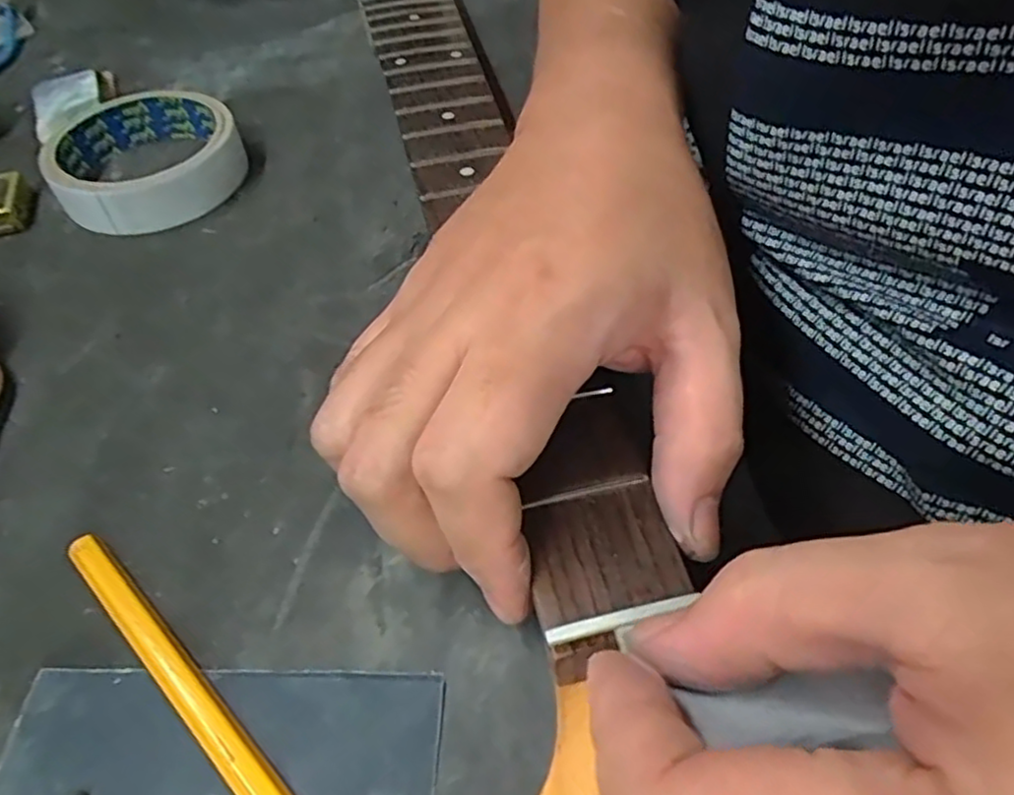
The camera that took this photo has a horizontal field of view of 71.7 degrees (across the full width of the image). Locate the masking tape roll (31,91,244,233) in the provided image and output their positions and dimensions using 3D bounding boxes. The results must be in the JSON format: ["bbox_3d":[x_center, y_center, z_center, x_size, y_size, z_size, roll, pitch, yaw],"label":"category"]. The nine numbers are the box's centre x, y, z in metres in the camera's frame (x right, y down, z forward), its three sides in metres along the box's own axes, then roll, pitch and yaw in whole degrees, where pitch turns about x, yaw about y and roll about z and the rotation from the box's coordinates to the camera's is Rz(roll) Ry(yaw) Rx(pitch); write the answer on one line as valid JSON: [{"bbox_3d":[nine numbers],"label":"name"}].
[{"bbox_3d":[-0.179,-0.119,0.347,0.087,0.027,0.088,-1,50,1],"label":"masking tape roll"}]

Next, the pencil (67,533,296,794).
[{"bbox_3d":[-0.078,0.085,0.184,0.152,0.008,0.011,35,59,28],"label":"pencil"}]

